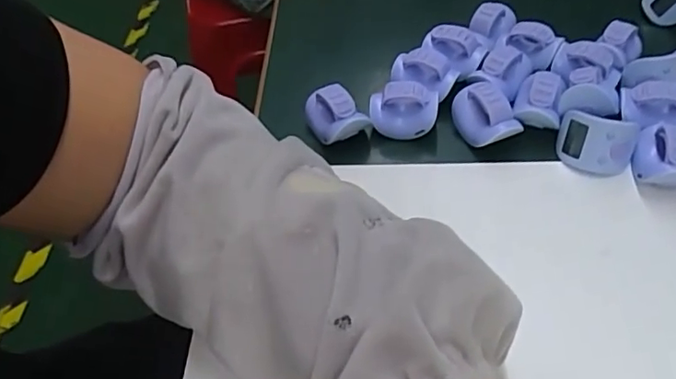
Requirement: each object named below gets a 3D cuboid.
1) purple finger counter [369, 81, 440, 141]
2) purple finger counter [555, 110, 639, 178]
[{"bbox_3d":[0.039,-0.048,0.338,0.040,0.028,0.020,11,51,12],"label":"purple finger counter"},{"bbox_3d":[0.145,-0.026,0.313,0.040,0.033,0.023,15,52,15],"label":"purple finger counter"}]

